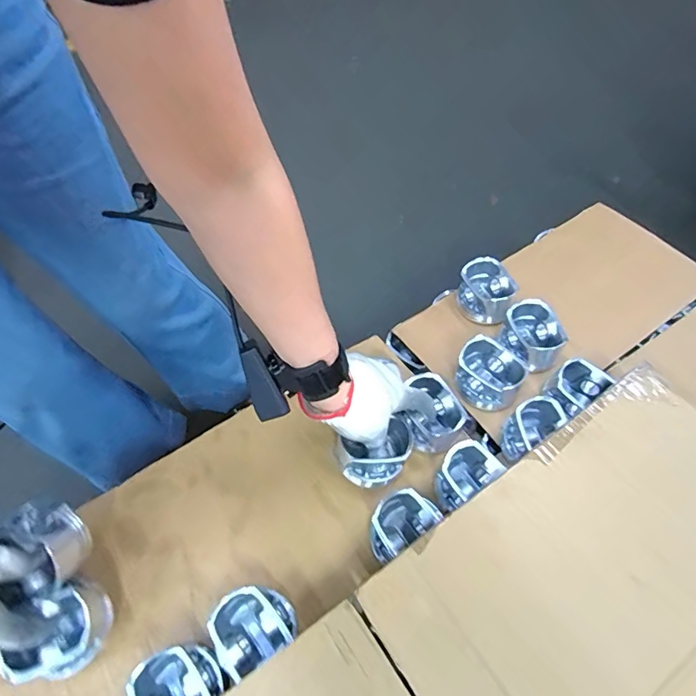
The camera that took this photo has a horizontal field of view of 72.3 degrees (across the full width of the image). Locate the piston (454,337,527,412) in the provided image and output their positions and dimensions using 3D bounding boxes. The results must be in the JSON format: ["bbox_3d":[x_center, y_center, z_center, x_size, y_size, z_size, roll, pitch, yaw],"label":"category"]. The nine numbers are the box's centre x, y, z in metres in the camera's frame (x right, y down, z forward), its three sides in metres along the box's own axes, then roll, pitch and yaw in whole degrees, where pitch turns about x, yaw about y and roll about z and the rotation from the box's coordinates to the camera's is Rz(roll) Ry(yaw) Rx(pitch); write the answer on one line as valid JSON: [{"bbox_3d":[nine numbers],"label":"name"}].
[{"bbox_3d":[0.164,0.034,0.550,0.067,0.045,0.087,-39,65,-19],"label":"piston"}]

